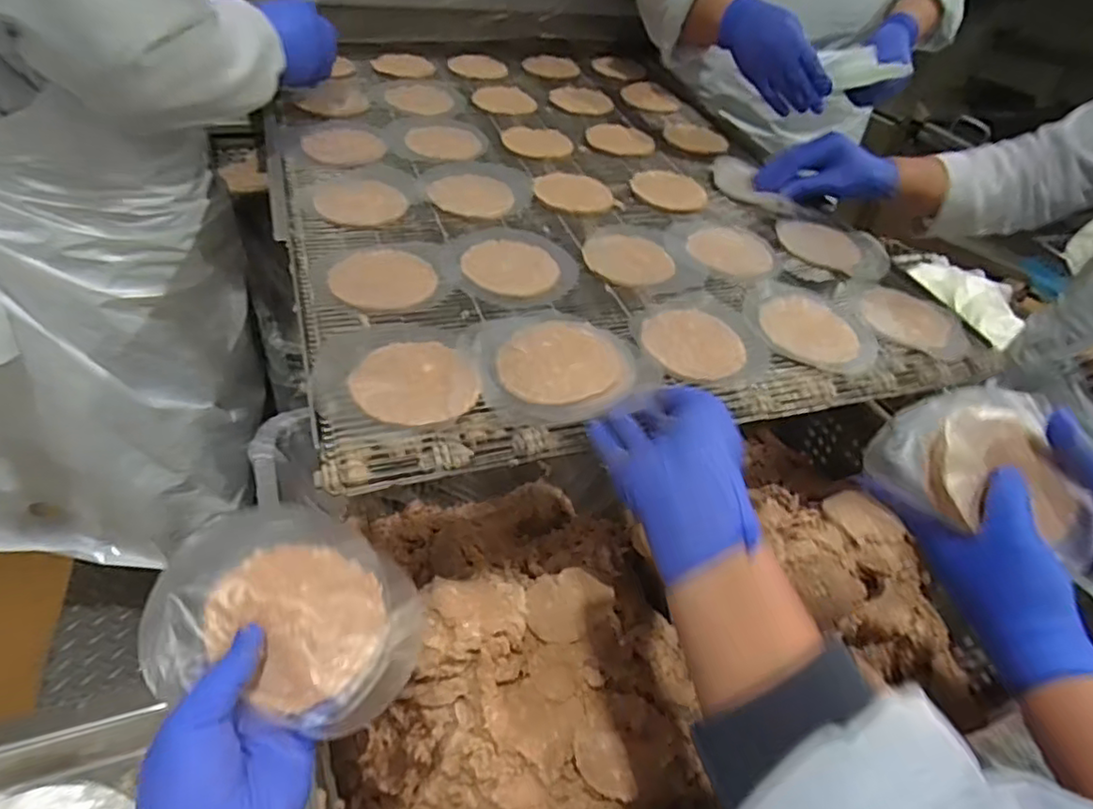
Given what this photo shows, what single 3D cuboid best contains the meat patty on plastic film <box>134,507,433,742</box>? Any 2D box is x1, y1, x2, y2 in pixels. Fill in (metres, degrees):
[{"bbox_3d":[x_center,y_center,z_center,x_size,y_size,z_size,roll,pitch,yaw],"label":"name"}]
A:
[{"bbox_3d":[-0.139,0.110,0.345,0.140,0.016,0.106,15,55,-5],"label":"meat patty on plastic film"}]

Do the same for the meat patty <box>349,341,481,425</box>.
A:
[{"bbox_3d":[-0.094,-0.017,0.451,0.084,0.006,0.084,-10,44,-20],"label":"meat patty"}]

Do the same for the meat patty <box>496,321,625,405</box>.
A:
[{"bbox_3d":[0.011,-0.034,0.474,0.093,0.011,0.082,-14,45,-24],"label":"meat patty"}]

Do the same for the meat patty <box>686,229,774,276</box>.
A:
[{"bbox_3d":[0.192,-0.159,0.657,0.090,0.011,0.072,29,45,23],"label":"meat patty"}]

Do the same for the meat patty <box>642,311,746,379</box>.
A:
[{"bbox_3d":[0.123,-0.051,0.530,0.082,0.011,0.079,5,40,-4],"label":"meat patty"}]

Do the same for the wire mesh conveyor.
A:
[{"bbox_3d":[0.008,-0.268,0.730,0.590,0.032,0.783,-10,48,-19],"label":"wire mesh conveyor"}]

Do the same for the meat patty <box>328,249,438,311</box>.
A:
[{"bbox_3d":[-0.141,-0.110,0.542,0.085,0.008,0.087,-12,44,-21],"label":"meat patty"}]

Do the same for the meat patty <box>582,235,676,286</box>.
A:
[{"bbox_3d":[0.078,-0.141,0.607,0.086,0.008,0.072,26,44,20],"label":"meat patty"}]

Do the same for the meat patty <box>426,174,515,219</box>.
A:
[{"bbox_3d":[-0.079,-0.220,0.664,0.086,0.017,0.066,-3,42,-13],"label":"meat patty"}]

